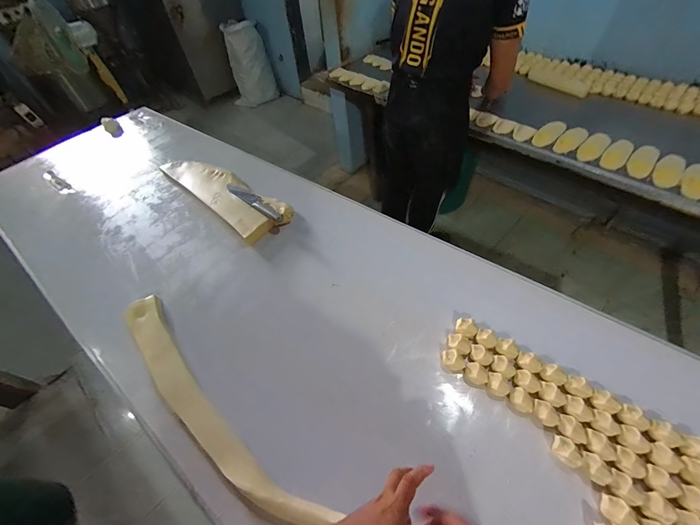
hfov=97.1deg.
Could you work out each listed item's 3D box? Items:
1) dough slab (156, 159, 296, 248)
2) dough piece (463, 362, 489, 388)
[{"bbox_3d":[-0.456,-0.252,1.071,0.627,0.040,0.173,33,62,26],"label":"dough slab"},{"bbox_3d":[0.257,0.231,0.632,0.045,0.022,0.043,-2,53,3],"label":"dough piece"}]

